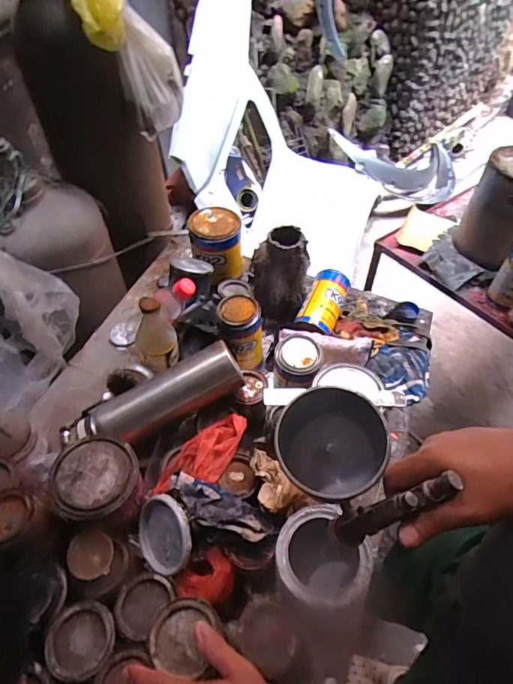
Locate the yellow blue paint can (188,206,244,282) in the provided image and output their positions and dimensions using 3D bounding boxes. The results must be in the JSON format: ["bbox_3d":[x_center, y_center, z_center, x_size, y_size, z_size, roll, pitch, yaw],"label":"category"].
[{"bbox_3d":[-0.082,-0.190,0.877,0.097,0.137,0.090,-1,54,1],"label":"yellow blue paint can"}]

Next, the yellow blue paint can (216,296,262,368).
[{"bbox_3d":[-0.025,-0.013,0.734,0.072,0.121,0.075,-1,54,1],"label":"yellow blue paint can"}]

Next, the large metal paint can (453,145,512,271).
[{"bbox_3d":[0.536,-0.281,0.907,0.142,0.196,0.146,-1,54,1],"label":"large metal paint can"}]

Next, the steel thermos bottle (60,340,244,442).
[{"bbox_3d":[-0.146,0.089,0.633,0.261,0.057,0.082,-25,55,1],"label":"steel thermos bottle"}]

